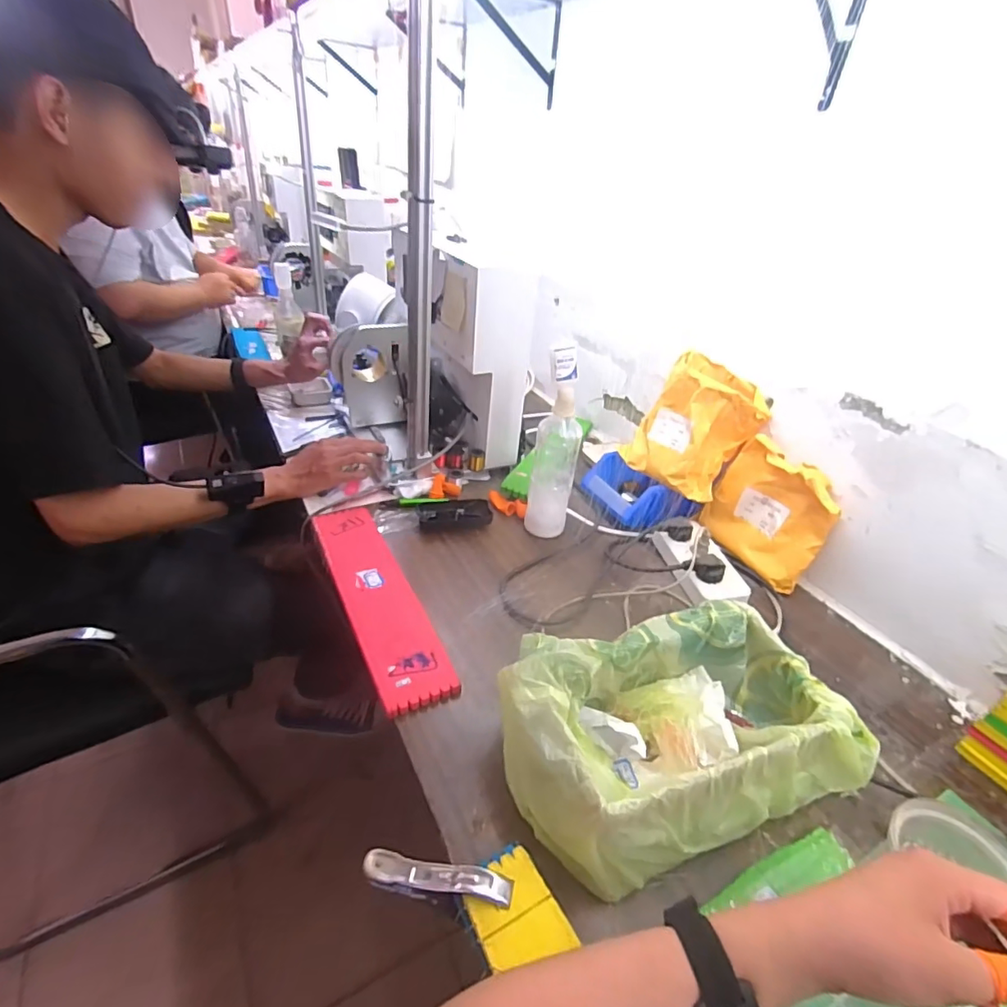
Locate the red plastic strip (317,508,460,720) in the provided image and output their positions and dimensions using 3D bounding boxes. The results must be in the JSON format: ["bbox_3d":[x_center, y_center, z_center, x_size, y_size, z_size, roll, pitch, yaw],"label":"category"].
[{"bbox_3d":[-0.160,0.107,0.656,0.086,0.015,0.349,-13,38,-26],"label":"red plastic strip"}]

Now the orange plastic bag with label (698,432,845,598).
[{"bbox_3d":[0.366,0.010,0.736,0.027,0.156,0.167,-2,36,-34],"label":"orange plastic bag with label"}]

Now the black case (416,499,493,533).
[{"bbox_3d":[-0.074,0.016,0.797,0.109,0.022,0.044,-6,36,-17],"label":"black case"}]

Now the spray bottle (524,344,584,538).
[{"bbox_3d":[0.072,-0.074,0.728,0.050,0.262,0.057,-24,44,-36],"label":"spray bottle"}]

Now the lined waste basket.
[{"bbox_3d":[0.159,0.204,0.473,0.291,0.108,0.169,-9,37,-21],"label":"lined waste basket"}]

